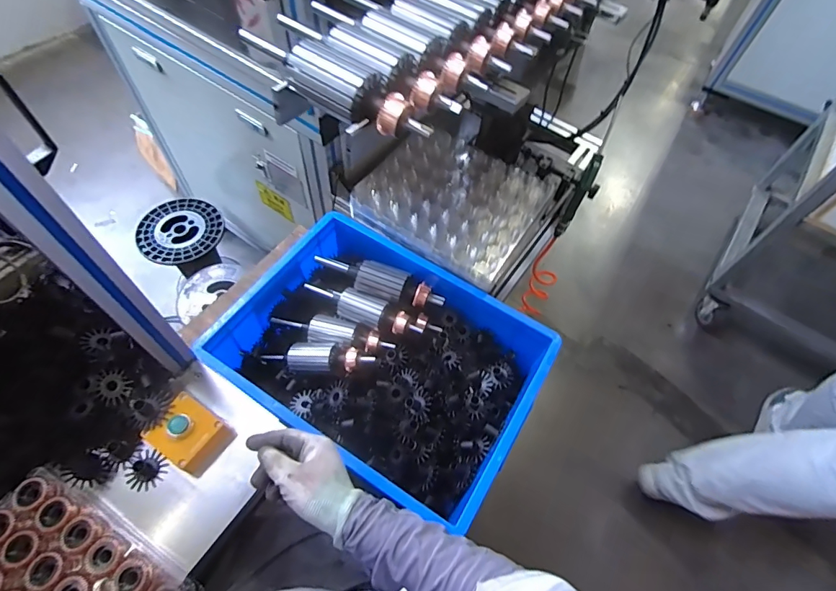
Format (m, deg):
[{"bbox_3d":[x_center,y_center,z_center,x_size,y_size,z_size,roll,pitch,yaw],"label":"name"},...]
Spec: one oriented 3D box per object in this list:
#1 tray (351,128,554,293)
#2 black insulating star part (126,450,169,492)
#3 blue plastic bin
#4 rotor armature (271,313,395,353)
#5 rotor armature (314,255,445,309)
[{"bbox_3d":[0.066,-0.183,0.841,0.306,0.047,0.266,30,61,13],"label":"tray"},{"bbox_3d":[-0.351,0.224,0.577,0.048,0.012,0.045,18,59,6],"label":"black insulating star part"},{"bbox_3d":[-0.056,0.099,0.751,0.478,0.129,0.364,30,61,13],"label":"blue plastic bin"},{"bbox_3d":[-0.153,0.066,0.788,0.220,0.053,0.046,15,59,4],"label":"rotor armature"},{"bbox_3d":[-0.059,-0.026,0.759,0.209,0.048,0.057,21,60,8],"label":"rotor armature"}]

